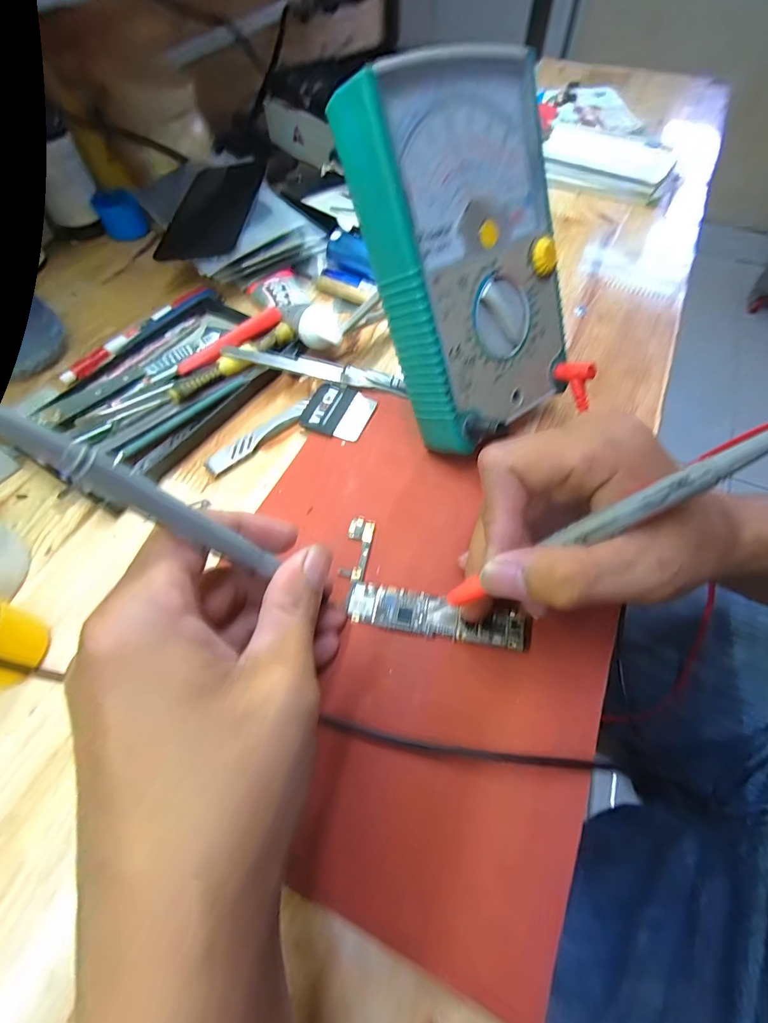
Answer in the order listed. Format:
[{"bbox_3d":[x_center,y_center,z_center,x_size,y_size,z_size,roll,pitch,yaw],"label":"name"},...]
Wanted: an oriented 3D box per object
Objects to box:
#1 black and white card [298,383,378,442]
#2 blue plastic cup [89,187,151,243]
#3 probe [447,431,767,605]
[{"bbox_3d":[-0.031,-0.066,0.275,0.045,0.006,0.038,17,60,10],"label":"black and white card"},{"bbox_3d":[-0.253,-0.286,0.409,0.039,0.032,0.036,0,58,0],"label":"blue plastic cup"},{"bbox_3d":[0.081,0.004,0.154,0.137,0.006,0.010,-34,55,27],"label":"probe"}]

